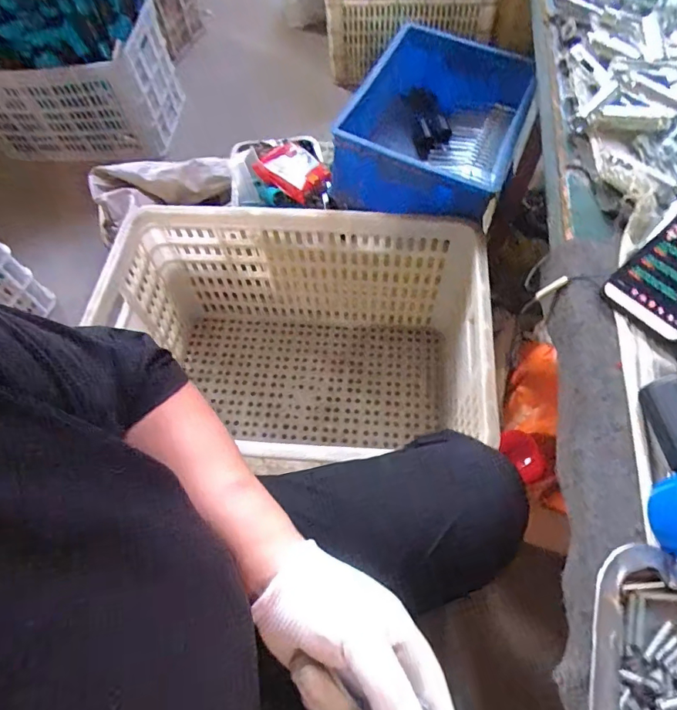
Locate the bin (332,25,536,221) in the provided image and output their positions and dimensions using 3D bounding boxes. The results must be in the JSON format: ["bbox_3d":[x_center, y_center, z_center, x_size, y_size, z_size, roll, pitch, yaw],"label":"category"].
[{"bbox_3d":[0.191,-0.428,0.865,0.285,0.160,0.377,20,64,14],"label":"bin"}]

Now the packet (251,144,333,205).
[{"bbox_3d":[-0.084,-0.338,0.844,0.106,0.028,0.098,40,70,-6],"label":"packet"}]

